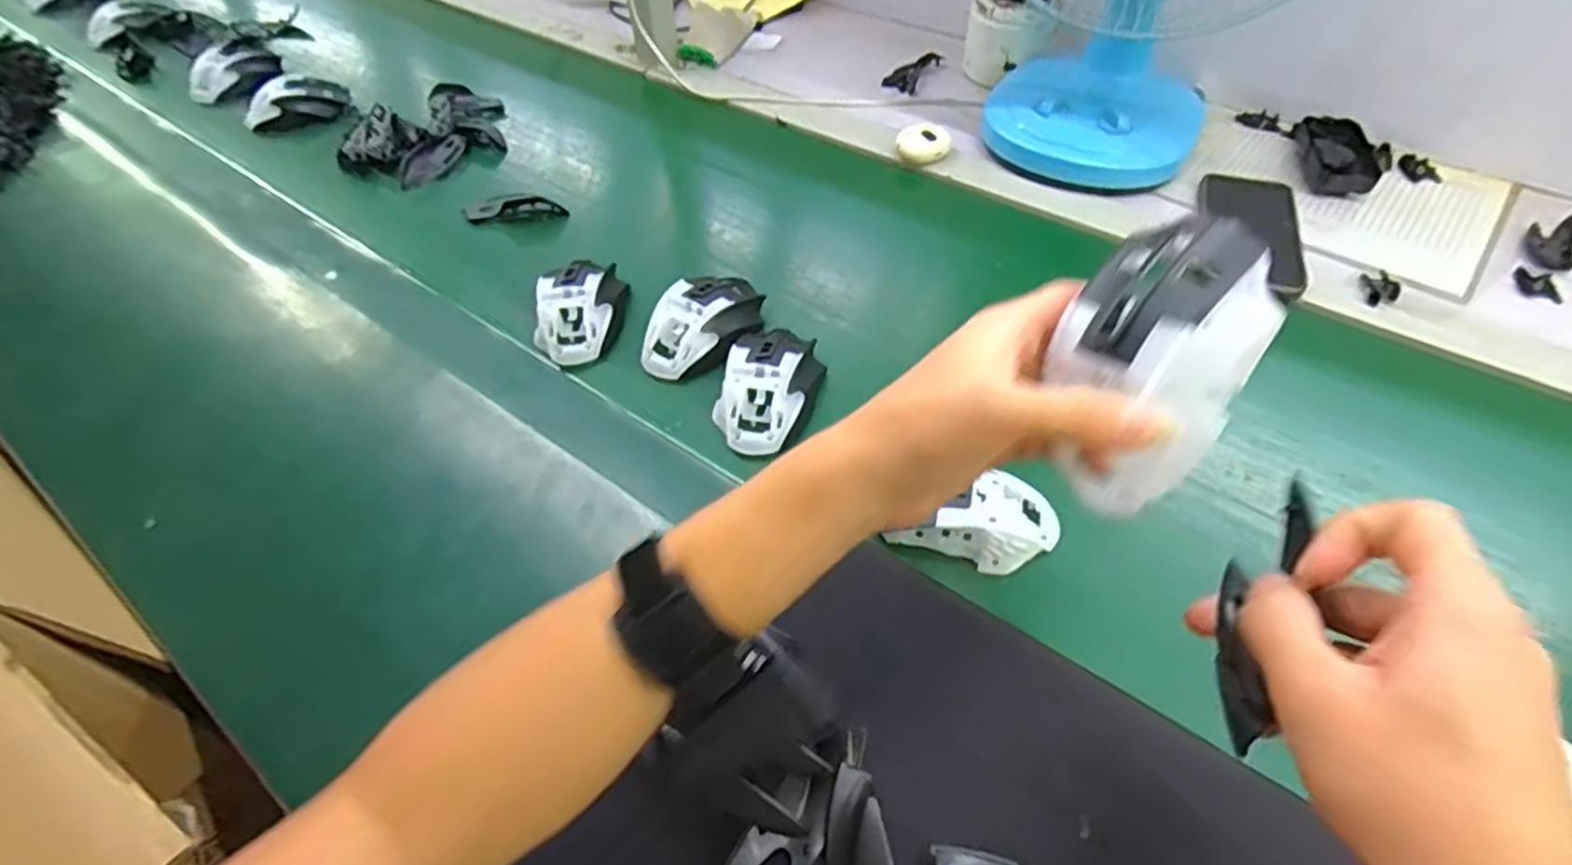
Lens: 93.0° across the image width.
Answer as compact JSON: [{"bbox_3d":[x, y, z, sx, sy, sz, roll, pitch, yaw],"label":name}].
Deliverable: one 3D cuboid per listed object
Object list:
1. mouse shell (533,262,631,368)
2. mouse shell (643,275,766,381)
[{"bbox_3d":[-0.164,-0.102,0.604,0.068,0.037,0.096,3,51,6],"label":"mouse shell"},{"bbox_3d":[-0.063,-0.085,0.588,0.063,0.043,0.108,27,57,23],"label":"mouse shell"}]

